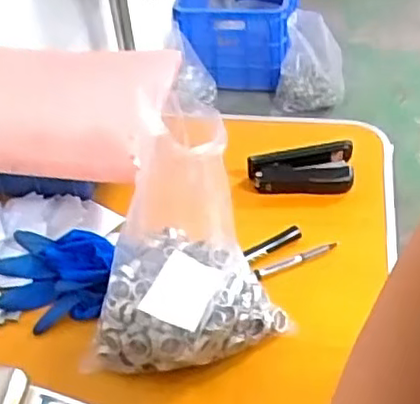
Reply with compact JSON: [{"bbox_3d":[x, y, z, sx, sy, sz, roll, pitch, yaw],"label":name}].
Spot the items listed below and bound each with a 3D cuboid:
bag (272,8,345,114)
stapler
[{"bbox_3d":[0.291,-0.403,1.889,0.199,0.321,0.123,6,44,13],"label":"bag"},{"bbox_3d":[0.108,-0.037,0.774,0.123,0.045,0.051,-2,43,5],"label":"stapler"}]

